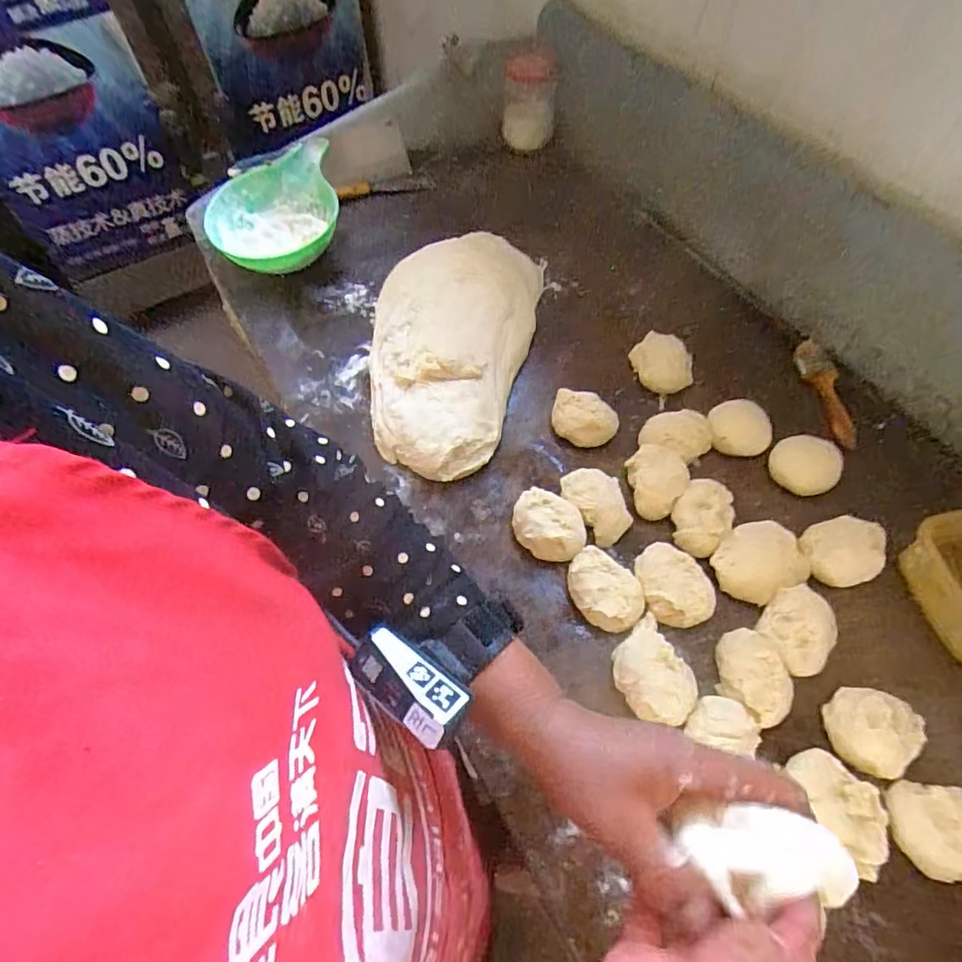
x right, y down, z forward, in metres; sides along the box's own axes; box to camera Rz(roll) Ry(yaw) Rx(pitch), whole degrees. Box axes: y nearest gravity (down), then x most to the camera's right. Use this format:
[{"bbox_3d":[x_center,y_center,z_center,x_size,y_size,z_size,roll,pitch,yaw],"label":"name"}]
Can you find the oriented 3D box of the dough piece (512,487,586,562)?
[{"bbox_3d":[0.077,0.050,0.630,0.084,0.040,0.077,-1,60,1],"label":"dough piece"}]

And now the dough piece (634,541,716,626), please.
[{"bbox_3d":[0.203,0.108,0.583,0.087,0.032,0.069,39,68,22],"label":"dough piece"}]

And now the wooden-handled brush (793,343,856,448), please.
[{"bbox_3d":[0.463,-0.115,0.741,0.027,0.029,0.151,-19,83,-11],"label":"wooden-handled brush"}]

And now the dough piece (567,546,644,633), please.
[{"bbox_3d":[0.130,0.116,0.586,0.087,0.038,0.067,36,67,20],"label":"dough piece"}]

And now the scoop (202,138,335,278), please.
[{"bbox_3d":[-0.324,-0.418,0.870,0.195,0.078,0.240,-11,60,-5],"label":"scoop"}]

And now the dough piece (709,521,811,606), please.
[{"bbox_3d":[0.298,0.086,0.597,0.086,0.030,0.079,-1,60,1],"label":"dough piece"}]

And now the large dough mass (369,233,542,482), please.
[{"bbox_3d":[-0.050,-0.203,0.771,0.228,0.067,0.440,10,60,8],"label":"large dough mass"}]

